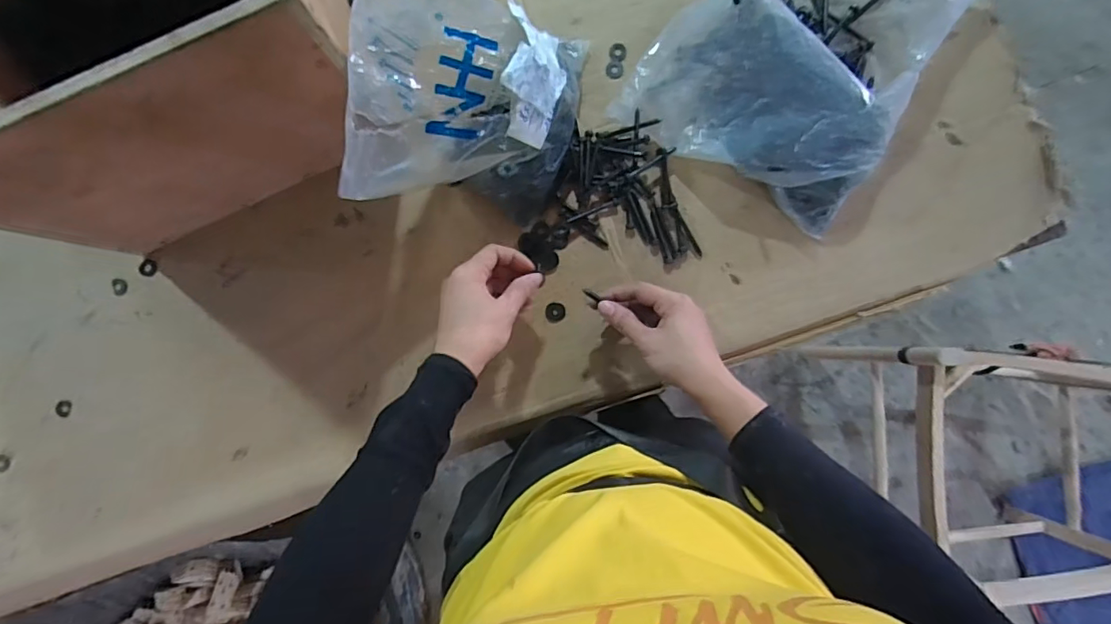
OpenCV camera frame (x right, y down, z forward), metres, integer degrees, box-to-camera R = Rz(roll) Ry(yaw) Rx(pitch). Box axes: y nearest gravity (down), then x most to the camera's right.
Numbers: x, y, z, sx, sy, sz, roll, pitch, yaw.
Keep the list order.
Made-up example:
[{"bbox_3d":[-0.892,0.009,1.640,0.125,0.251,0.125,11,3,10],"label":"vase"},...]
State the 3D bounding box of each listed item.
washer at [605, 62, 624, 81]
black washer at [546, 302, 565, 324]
[{"bbox_3d":[0.064,-0.262,0.570,0.019,0.004,0.020,2,88,2],"label":"washer"},{"bbox_3d":[0.000,0.001,0.551,0.020,0.004,0.021,-2,88,2],"label":"black washer"}]

